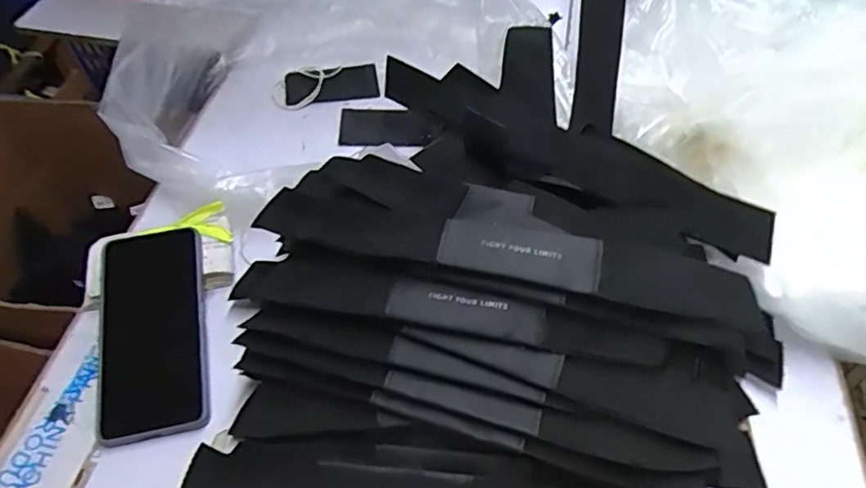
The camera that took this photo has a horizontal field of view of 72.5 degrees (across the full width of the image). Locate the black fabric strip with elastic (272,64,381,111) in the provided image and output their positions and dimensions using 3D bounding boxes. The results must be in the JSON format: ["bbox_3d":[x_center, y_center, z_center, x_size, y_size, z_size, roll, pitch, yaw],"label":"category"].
[{"bbox_3d":[-0.119,-0.178,0.660,0.114,0.015,0.050,-10,54,-8],"label":"black fabric strip with elastic"}]

